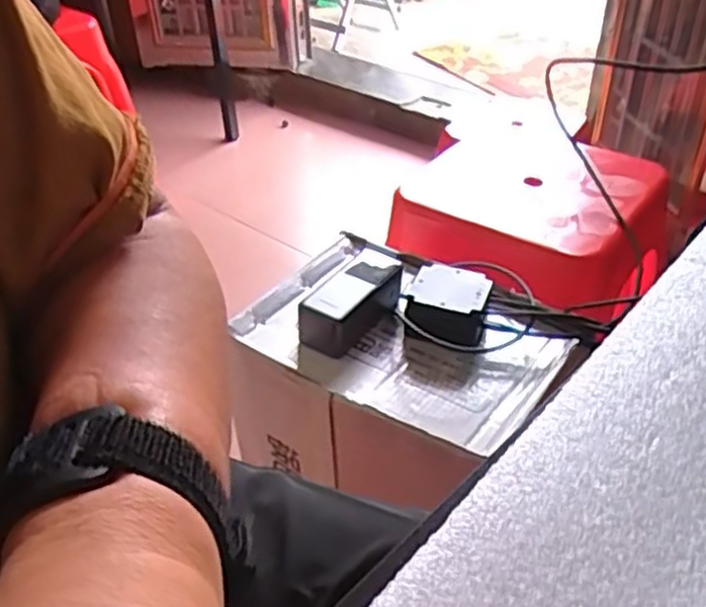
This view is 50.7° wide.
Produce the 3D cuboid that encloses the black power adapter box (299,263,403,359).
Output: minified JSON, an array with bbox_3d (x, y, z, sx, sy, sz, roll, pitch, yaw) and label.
[{"bbox_3d":[0.002,0.000,0.788,0.056,0.053,0.138,20,44,26],"label":"black power adapter box"}]

